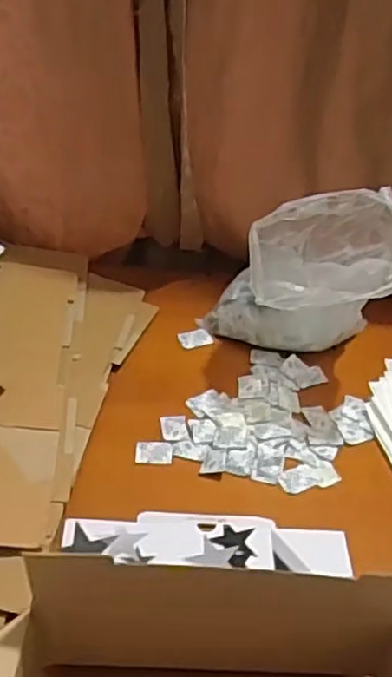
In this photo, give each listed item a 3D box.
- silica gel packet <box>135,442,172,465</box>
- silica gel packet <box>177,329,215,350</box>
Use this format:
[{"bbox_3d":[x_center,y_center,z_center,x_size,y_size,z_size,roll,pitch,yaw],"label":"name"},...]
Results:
[{"bbox_3d":[-0.046,0.125,0.739,0.040,0.005,0.028,2,42,-6],"label":"silica gel packet"},{"bbox_3d":[-0.001,0.000,0.885,0.043,0.007,0.031,-9,44,-18],"label":"silica gel packet"}]

